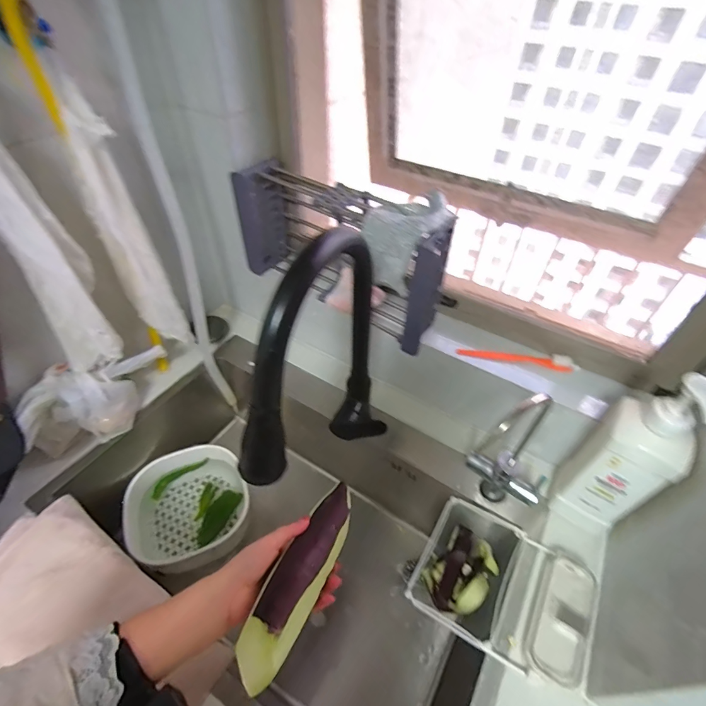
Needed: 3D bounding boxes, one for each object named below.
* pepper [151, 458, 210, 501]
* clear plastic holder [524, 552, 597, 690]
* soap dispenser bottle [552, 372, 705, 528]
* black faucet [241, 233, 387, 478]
[{"bbox_3d":[-0.329,0.231,0.733,0.109,0.021,0.018,-34,56,-30],"label":"pepper"},{"bbox_3d":[0.263,0.330,0.487,0.061,0.032,0.144,26,50,21],"label":"clear plastic holder"},{"bbox_3d":[0.343,0.120,0.471,0.085,0.246,0.064,34,54,27],"label":"soap dispenser bottle"},{"bbox_3d":[-0.019,0.047,0.442,0.073,0.348,0.266,18,48,14],"label":"black faucet"}]

